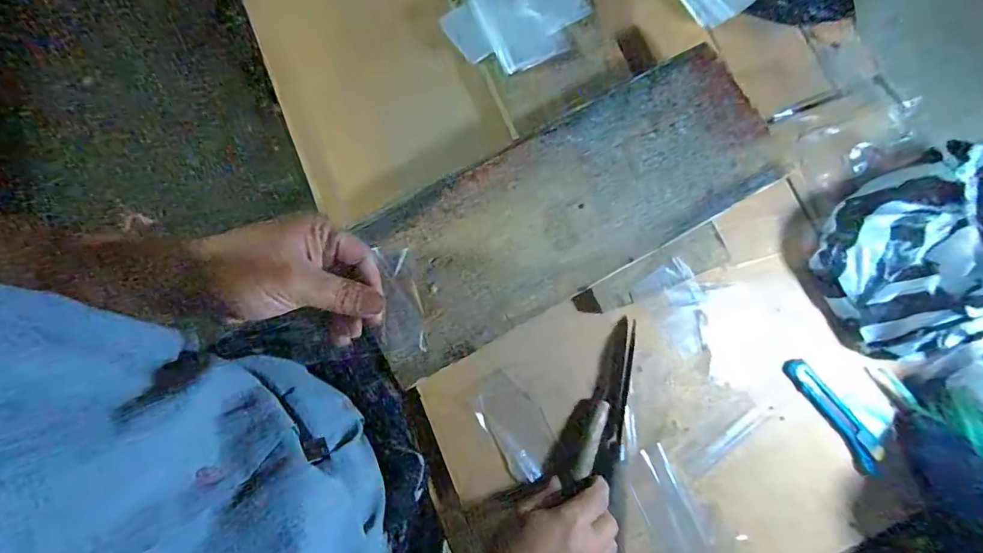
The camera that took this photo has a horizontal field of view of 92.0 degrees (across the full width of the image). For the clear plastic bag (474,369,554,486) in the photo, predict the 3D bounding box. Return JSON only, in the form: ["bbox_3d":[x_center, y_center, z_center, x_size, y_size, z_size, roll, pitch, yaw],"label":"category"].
[{"bbox_3d":[0.025,0.155,0.497,0.060,0.006,0.108,-27,75,-22],"label":"clear plastic bag"}]

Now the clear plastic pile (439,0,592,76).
[{"bbox_3d":[0.044,-0.314,0.564,0.188,0.026,0.116,-37,82,-7],"label":"clear plastic pile"}]

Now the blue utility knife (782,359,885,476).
[{"bbox_3d":[0.382,0.152,0.527,0.034,0.012,0.142,-35,82,-6],"label":"blue utility knife"}]

